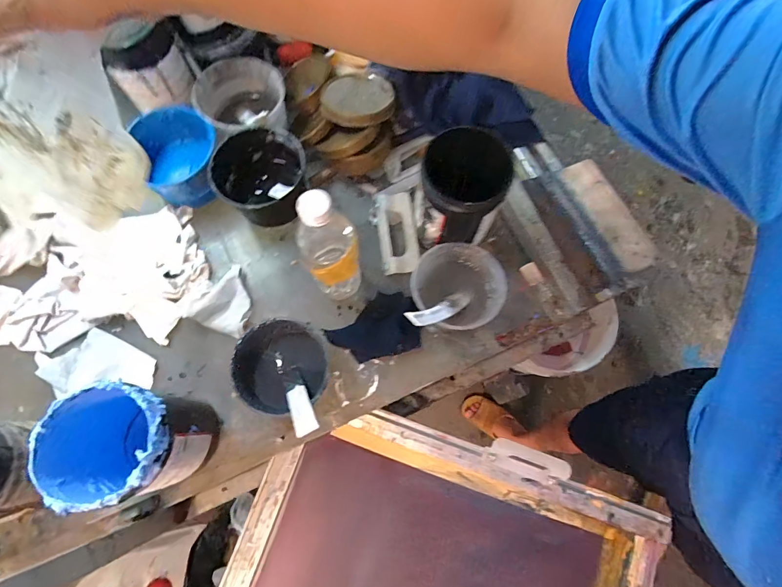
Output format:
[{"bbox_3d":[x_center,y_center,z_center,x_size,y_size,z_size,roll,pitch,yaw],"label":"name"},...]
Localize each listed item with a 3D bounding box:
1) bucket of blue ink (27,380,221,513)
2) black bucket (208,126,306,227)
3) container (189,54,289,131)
[{"bbox_3d":[-0.266,0.155,0.415,0.113,0.152,0.103,0,73,-1],"label":"bucket of blue ink"},{"bbox_3d":[-0.181,-0.164,0.560,0.135,0.075,0.117,31,75,8],"label":"black bucket"},{"bbox_3d":[-0.218,-0.274,0.585,0.119,0.073,0.125,0,73,-1],"label":"container"}]

